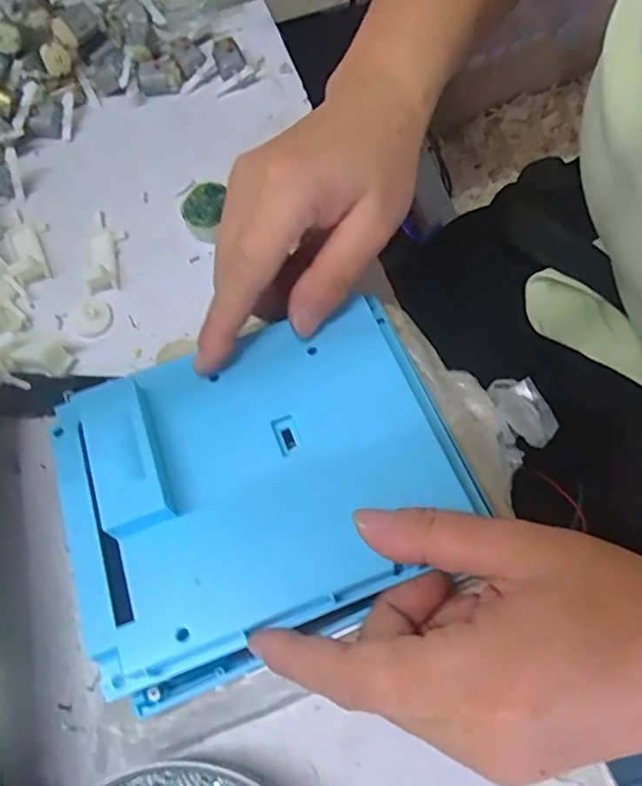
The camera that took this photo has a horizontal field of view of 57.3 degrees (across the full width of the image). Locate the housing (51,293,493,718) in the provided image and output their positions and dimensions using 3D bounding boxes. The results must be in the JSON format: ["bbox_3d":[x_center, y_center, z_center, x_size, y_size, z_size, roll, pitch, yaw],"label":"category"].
[{"bbox_3d":[-0.023,0.033,0.236,0.155,0.033,0.124,-21,69,-6],"label":"housing"}]

